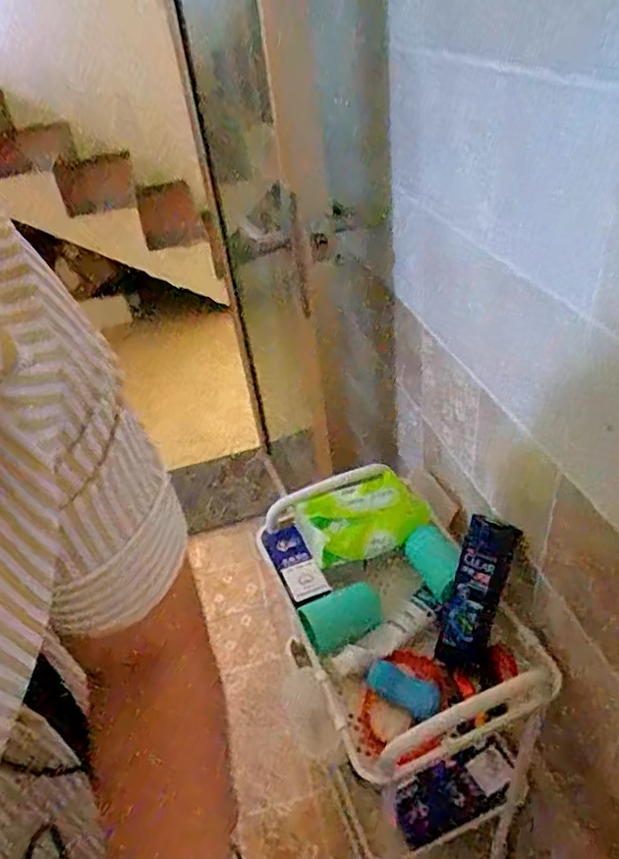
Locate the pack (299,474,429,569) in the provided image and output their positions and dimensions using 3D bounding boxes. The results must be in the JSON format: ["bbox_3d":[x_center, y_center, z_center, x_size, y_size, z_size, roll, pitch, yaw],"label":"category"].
[{"bbox_3d":[0.065,0.114,0.777,0.148,0.058,0.119,-22,41,-17],"label":"pack"}]

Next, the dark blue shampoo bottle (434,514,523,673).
[{"bbox_3d":[0.187,0.183,0.665,0.057,0.169,0.031,19,13,30],"label":"dark blue shampoo bottle"}]

